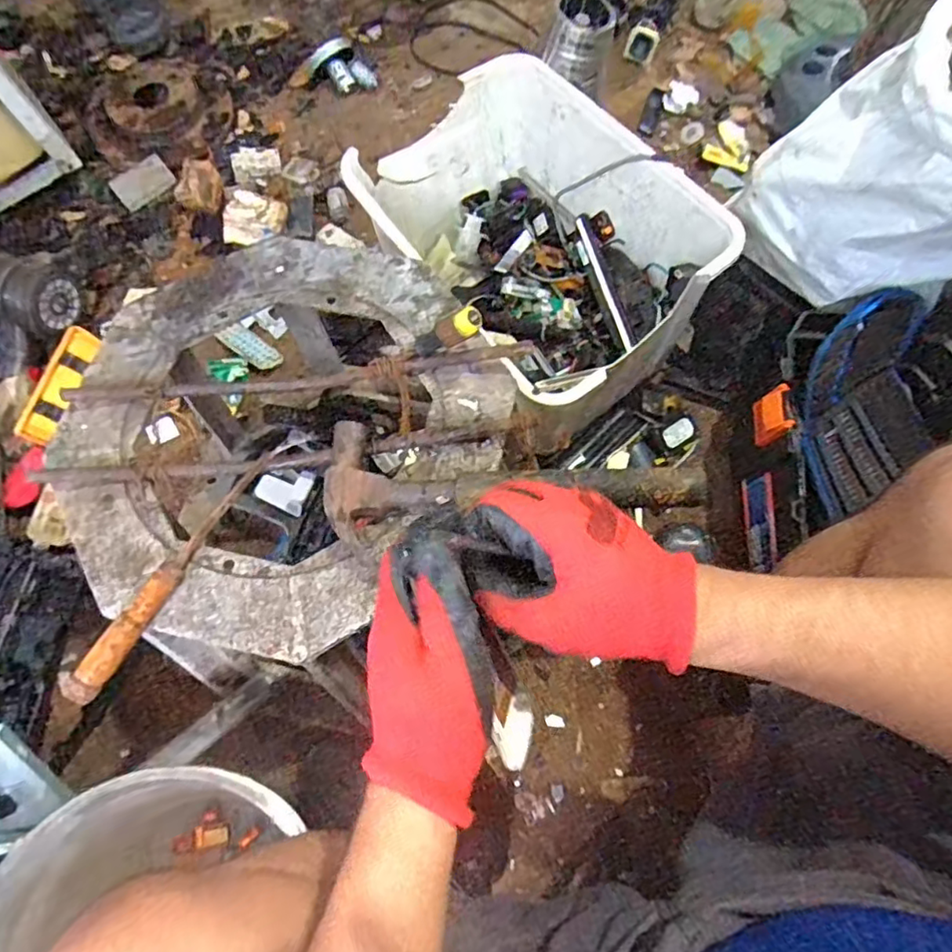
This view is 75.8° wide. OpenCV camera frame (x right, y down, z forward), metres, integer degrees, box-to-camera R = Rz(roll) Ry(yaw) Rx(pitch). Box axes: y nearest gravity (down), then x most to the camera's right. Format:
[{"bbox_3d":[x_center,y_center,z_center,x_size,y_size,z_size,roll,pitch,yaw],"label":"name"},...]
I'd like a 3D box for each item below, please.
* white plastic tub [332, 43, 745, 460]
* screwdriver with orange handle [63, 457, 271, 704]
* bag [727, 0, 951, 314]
[{"bbox_3d":[0.068,-0.294,0.805,0.312,0.199,0.422,-39,74,-11],"label":"white plastic tub"},{"bbox_3d":[-0.240,0.071,0.492,0.025,0.020,0.230,25,61,10],"label":"screwdriver with orange handle"},{"bbox_3d":[0.480,-0.333,0.657,0.227,0.257,0.272,-31,73,-8],"label":"bag"}]

